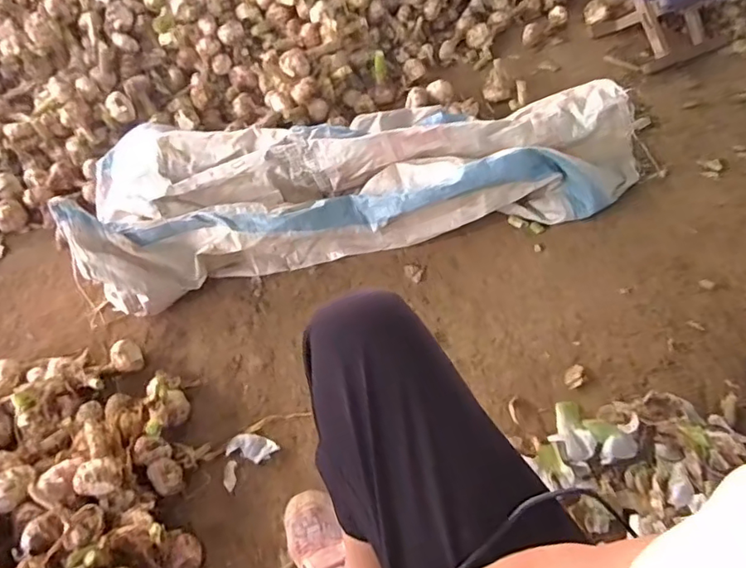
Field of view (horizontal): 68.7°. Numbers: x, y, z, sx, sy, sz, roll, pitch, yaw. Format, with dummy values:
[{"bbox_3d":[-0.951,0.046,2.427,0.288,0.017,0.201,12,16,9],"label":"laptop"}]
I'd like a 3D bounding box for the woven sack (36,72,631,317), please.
[{"bbox_3d":[-0.011,-0.214,1.040,1.032,0.161,0.355,-12,53,-7],"label":"woven sack"}]

